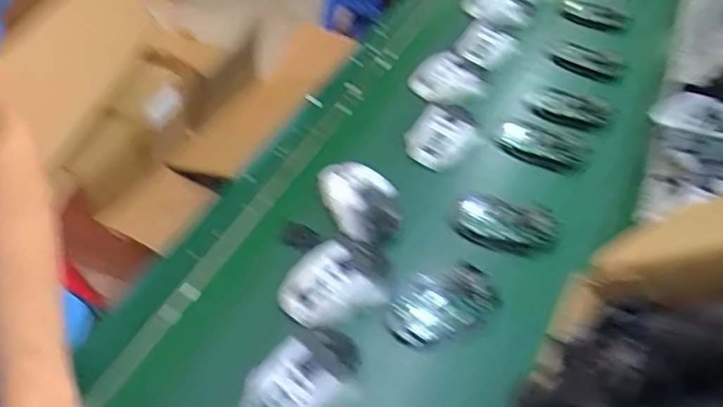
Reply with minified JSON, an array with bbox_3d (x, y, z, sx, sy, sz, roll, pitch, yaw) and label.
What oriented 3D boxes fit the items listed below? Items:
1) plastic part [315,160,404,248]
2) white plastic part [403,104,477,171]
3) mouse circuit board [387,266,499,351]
[{"bbox_3d":[-0.001,-0.002,0.628,0.067,0.031,0.119,-31,59,-26],"label":"plastic part"},{"bbox_3d":[0.102,-0.087,0.703,0.073,0.035,0.085,29,55,19],"label":"white plastic part"},{"bbox_3d":[0.079,0.102,0.561,0.113,0.017,0.069,-17,54,-17],"label":"mouse circuit board"}]

